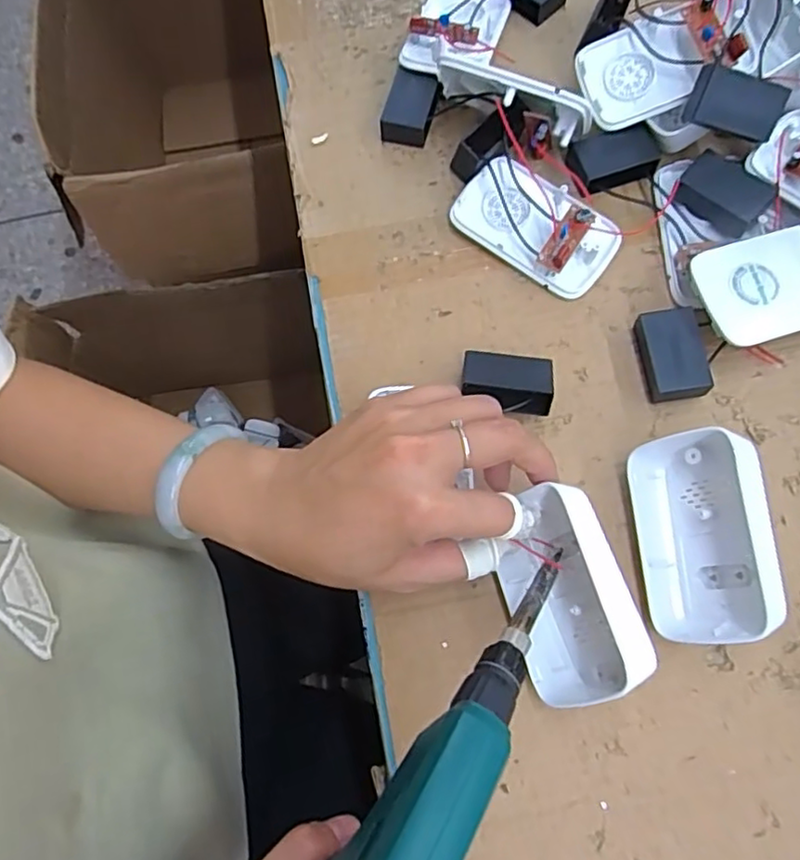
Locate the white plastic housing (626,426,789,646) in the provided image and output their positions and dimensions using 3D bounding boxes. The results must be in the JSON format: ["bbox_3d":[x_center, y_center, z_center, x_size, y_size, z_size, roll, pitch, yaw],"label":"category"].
[{"bbox_3d":[0.149,0.052,0.307,0.052,0.045,0.099,-3,72,1],"label":"white plastic housing"}]

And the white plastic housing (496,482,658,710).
[{"bbox_3d":[0.078,0.078,0.299,0.050,0.049,0.096,-16,72,-3],"label":"white plastic housing"}]

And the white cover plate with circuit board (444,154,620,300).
[{"bbox_3d":[0.081,-0.123,0.376,0.094,0.019,0.056,37,77,13],"label":"white cover plate with circuit board"}]

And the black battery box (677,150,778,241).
[{"bbox_3d":[0.190,-0.138,0.372,0.048,0.021,0.032,38,77,13],"label":"black battery box"}]

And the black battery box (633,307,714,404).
[{"bbox_3d":[0.150,-0.041,0.348,0.032,0.021,0.048,-4,72,1],"label":"black battery box"}]

